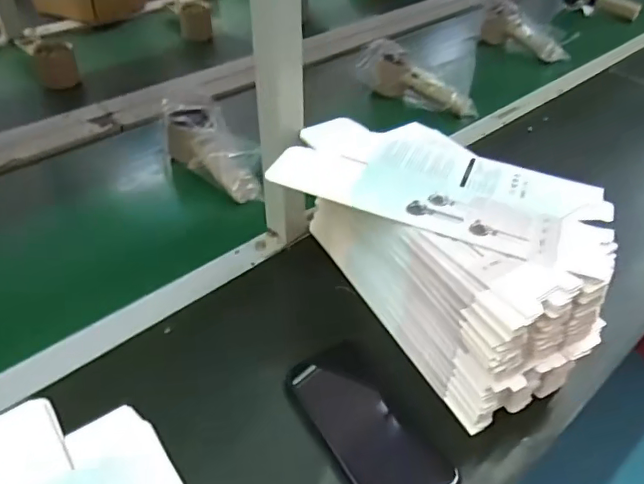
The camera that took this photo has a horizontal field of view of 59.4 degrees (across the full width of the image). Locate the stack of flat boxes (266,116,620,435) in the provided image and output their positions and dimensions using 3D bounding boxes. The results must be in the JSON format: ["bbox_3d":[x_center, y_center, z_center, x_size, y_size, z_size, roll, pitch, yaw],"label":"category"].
[{"bbox_3d":[0.098,0.008,0.503,0.284,0.137,0.171,31,48,30],"label":"stack of flat boxes"}]

